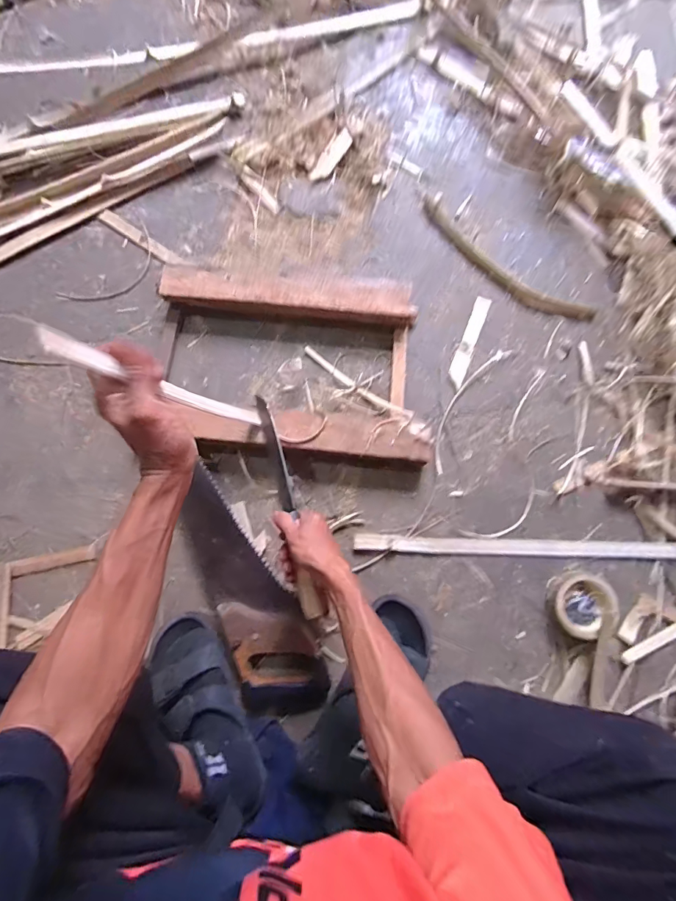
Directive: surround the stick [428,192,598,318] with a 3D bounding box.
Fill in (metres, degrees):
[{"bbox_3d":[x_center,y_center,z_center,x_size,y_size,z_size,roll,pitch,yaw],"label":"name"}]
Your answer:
[{"bbox_3d":[0.266,-0.306,0.716,0.333,0.014,0.058,40,81,7],"label":"stick"}]

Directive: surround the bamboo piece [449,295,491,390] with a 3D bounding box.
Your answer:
[{"bbox_3d":[0.209,-0.174,0.694,0.025,0.004,0.158,22,79,4],"label":"bamboo piece"}]

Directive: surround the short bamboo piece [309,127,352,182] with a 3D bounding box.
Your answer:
[{"bbox_3d":[-0.011,-0.518,0.765,0.032,0.015,0.107,36,80,7],"label":"short bamboo piece"}]

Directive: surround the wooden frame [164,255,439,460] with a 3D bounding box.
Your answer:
[{"bbox_3d":[-0.069,-0.131,0.657,0.419,0.060,0.276,7,78,1],"label":"wooden frame"}]

